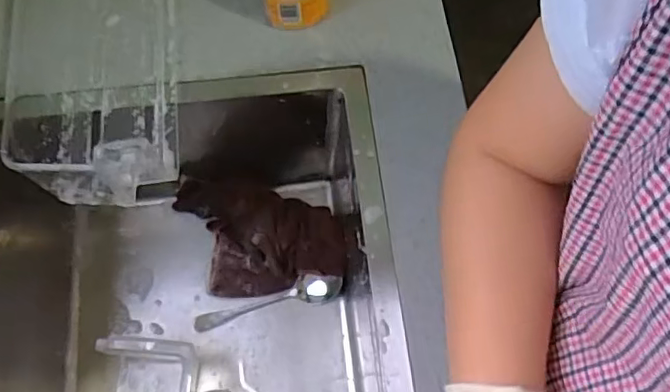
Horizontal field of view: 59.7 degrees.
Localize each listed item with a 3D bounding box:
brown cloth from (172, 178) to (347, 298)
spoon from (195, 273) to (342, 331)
[{"bbox_3d":[-0.092,0.052,0.724,0.201,0.047,0.133,0,68,-1],"label":"brown cloth"},{"bbox_3d":[-0.082,0.124,0.701,0.180,0.035,0.033,-11,68,-6],"label":"spoon"}]

